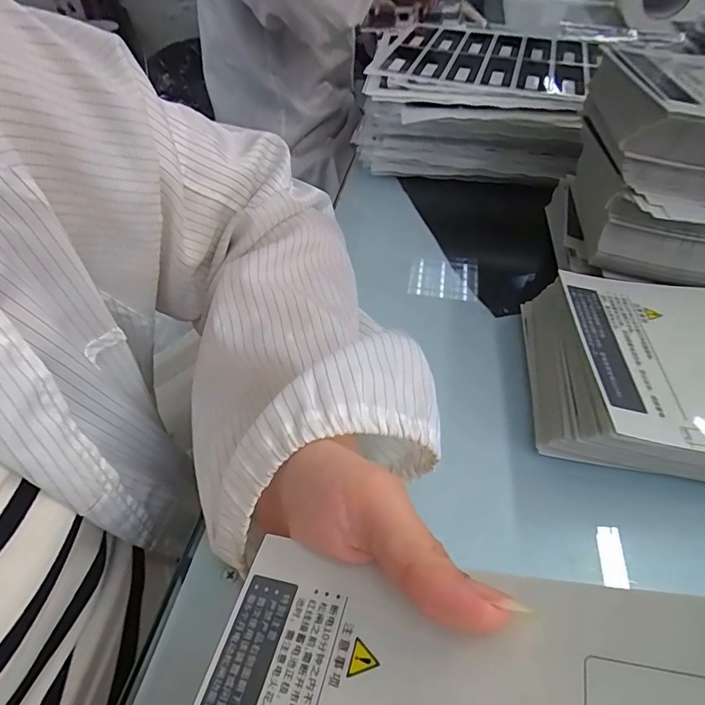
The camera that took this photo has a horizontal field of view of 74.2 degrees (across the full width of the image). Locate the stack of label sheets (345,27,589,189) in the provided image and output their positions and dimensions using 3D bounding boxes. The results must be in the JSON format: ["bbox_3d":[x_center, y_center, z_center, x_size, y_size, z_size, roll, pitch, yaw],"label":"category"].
[{"bbox_3d":[0.123,-0.262,0.499,0.224,0.086,0.179,12,48,11],"label":"stack of label sheets"}]

